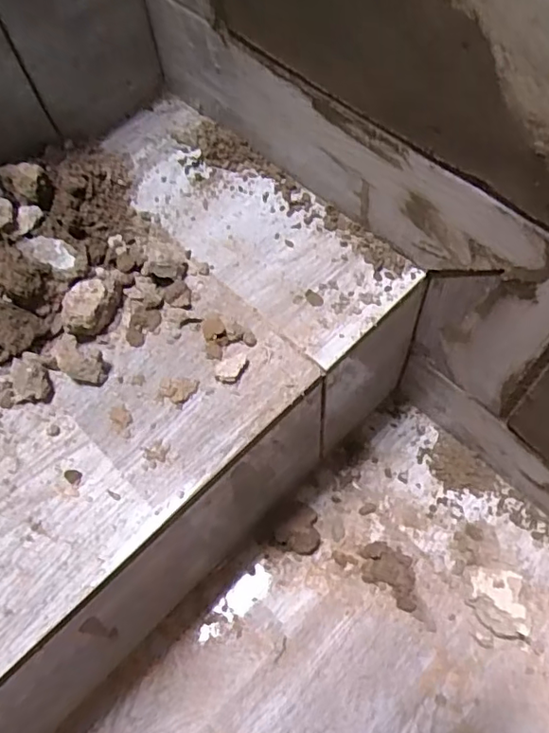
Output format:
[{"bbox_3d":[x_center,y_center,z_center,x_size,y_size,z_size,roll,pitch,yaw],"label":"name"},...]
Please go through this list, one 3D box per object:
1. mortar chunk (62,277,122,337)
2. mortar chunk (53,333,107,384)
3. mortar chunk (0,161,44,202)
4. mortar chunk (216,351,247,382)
[{"bbox_3d":[-0.112,-0.038,0.358,0.021,0.022,0.041,25,69,15],"label":"mortar chunk"},{"bbox_3d":[-0.118,-0.005,0.347,0.038,0.019,0.021,32,70,18],"label":"mortar chunk"},{"bbox_3d":[-0.163,-0.123,0.382,0.026,0.017,0.029,-34,67,-12],"label":"mortar chunk"},{"bbox_3d":[-0.026,0.000,0.346,0.014,0.007,0.021,22,68,14],"label":"mortar chunk"}]

